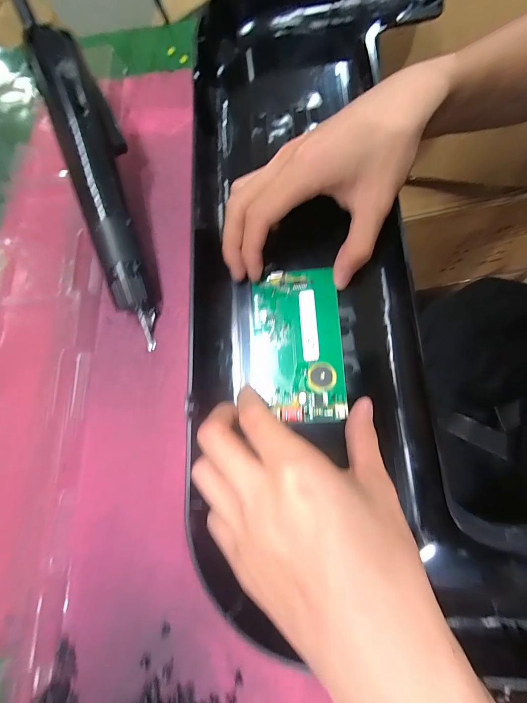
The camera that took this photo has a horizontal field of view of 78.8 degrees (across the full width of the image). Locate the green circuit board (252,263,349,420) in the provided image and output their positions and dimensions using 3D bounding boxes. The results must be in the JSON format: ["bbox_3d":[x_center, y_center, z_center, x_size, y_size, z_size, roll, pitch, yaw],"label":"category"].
[{"bbox_3d":[0.023,-0.007,0.221,0.061,0.012,0.106,-1,75,2],"label":"green circuit board"}]

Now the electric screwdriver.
[{"bbox_3d":[-0.115,-0.116,0.236,0.034,0.030,0.219,-16,96,-2],"label":"electric screwdriver"}]

